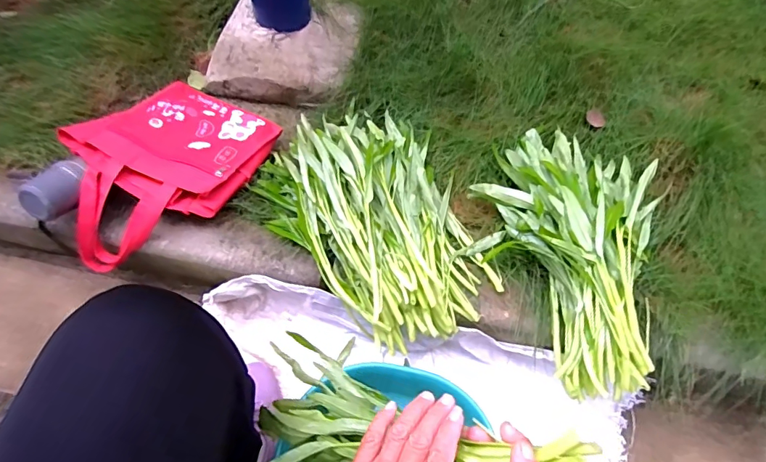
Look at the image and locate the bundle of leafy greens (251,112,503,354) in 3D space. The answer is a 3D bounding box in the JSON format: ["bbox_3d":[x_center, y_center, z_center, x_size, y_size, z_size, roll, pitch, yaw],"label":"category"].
[{"bbox_3d":[-0.027,-0.024,0.758,0.316,0.105,0.432,-19,68,-10],"label":"bundle of leafy greens"}]

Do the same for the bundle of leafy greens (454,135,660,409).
[{"bbox_3d":[0.283,0.008,0.740,0.254,0.130,0.469,10,63,3],"label":"bundle of leafy greens"}]

